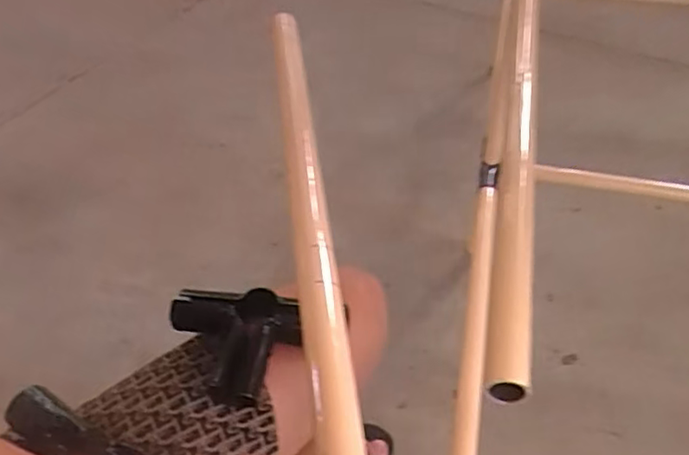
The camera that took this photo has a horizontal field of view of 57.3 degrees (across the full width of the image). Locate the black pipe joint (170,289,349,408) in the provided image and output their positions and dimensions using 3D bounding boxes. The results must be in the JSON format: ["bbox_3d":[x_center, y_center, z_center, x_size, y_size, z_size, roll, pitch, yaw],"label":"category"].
[{"bbox_3d":[-0.085,0.087,0.469,0.105,0.033,0.079,6,48,8],"label":"black pipe joint"}]

